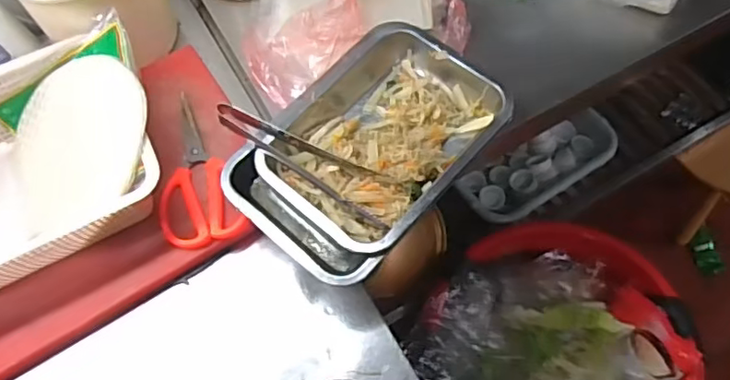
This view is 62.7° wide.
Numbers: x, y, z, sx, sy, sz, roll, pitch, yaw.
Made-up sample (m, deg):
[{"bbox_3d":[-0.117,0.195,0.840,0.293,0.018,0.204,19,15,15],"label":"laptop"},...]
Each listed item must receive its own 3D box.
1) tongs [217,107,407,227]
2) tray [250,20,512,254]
[{"bbox_3d":[-0.065,-0.034,0.653,0.217,0.035,0.051,26,66,16],"label":"tongs"},{"bbox_3d":[0.022,-0.064,0.682,0.209,0.052,0.253,40,71,21],"label":"tray"}]

